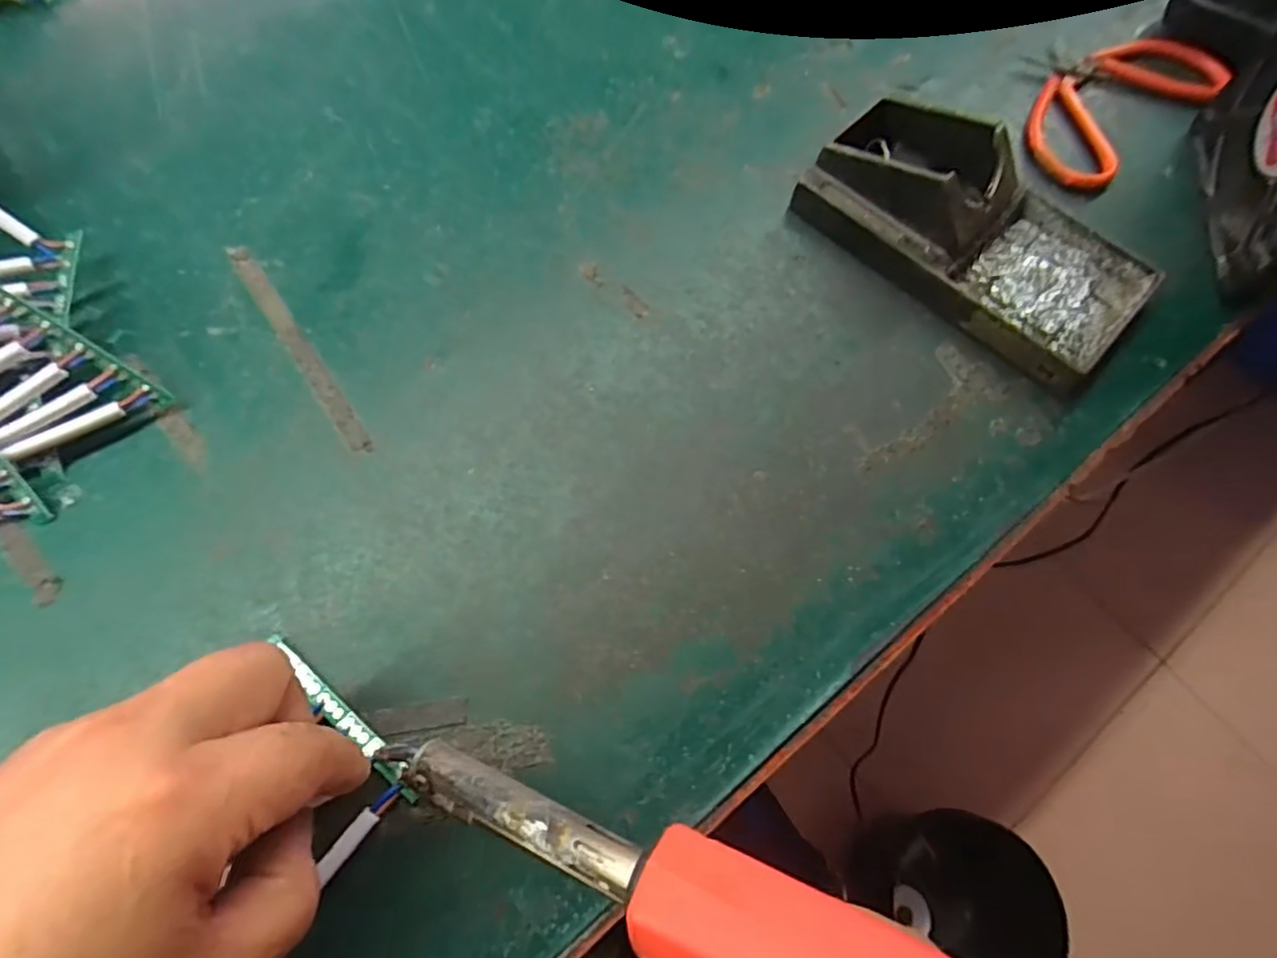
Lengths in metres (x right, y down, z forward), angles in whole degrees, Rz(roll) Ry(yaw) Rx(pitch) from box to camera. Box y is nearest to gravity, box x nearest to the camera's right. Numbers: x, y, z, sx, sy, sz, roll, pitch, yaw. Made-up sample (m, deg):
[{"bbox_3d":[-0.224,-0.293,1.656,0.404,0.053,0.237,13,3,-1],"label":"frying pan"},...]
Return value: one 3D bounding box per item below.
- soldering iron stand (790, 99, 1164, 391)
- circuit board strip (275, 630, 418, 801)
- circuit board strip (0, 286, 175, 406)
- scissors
[{"bbox_3d":[0.164,-0.121,0.294,0.161,0.039,0.089,41,73,14],"label":"soldering iron stand"},{"bbox_3d":[-0.106,0.085,0.223,0.079,0.006,0.008,40,73,15],"label":"circuit board strip"},{"bbox_3d":[-0.249,-0.071,0.241,0.131,0.016,0.010,38,68,-26],"label":"circuit board strip"},{"bbox_3d":[0.253,-0.212,0.341,0.123,0.017,0.084,-39,74,-15],"label":"scissors"}]

